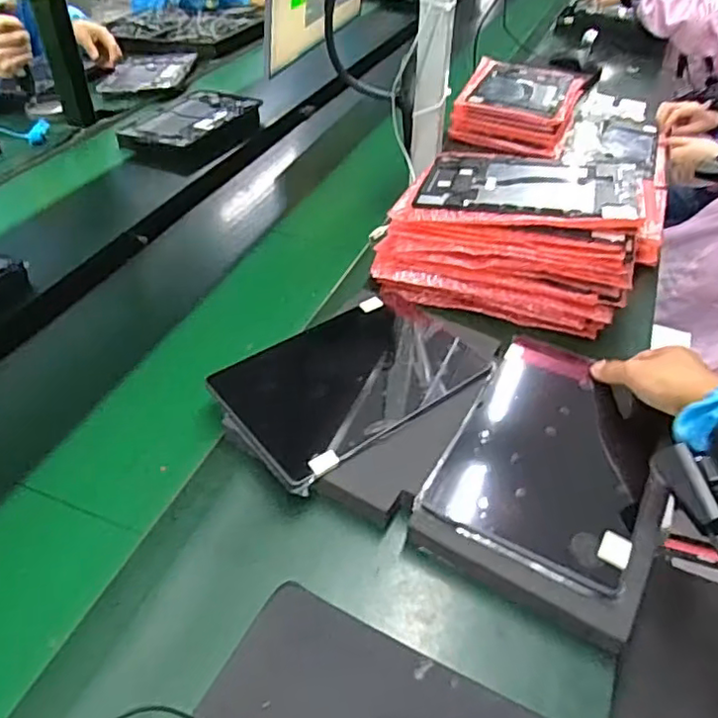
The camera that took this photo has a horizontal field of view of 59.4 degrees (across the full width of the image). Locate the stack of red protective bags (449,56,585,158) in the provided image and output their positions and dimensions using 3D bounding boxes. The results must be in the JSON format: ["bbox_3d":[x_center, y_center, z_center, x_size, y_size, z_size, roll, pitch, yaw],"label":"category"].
[{"bbox_3d":[0.307,-0.484,1.219,0.212,0.081,0.309,16,44,15],"label":"stack of red protective bags"}]

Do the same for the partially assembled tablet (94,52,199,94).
[{"bbox_3d":[-0.469,-0.648,1.417,0.172,0.022,0.216,3,42,1],"label":"partially assembled tablet"}]

